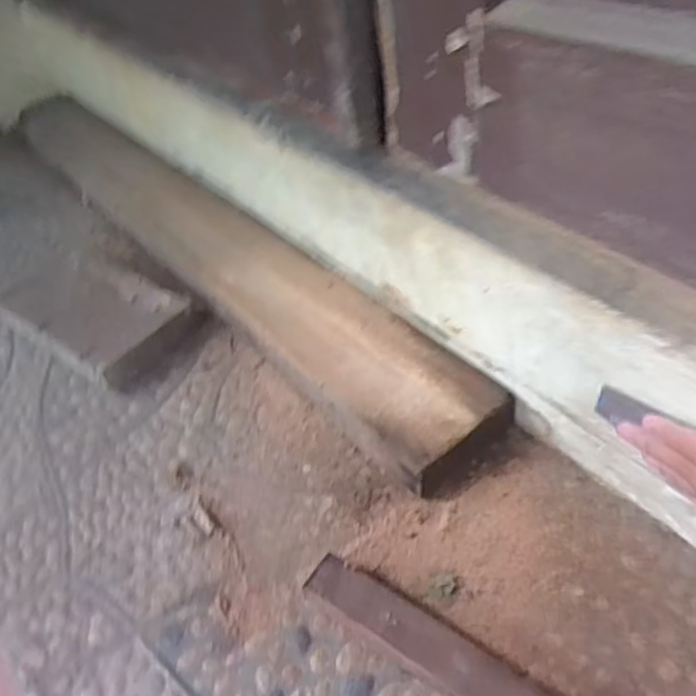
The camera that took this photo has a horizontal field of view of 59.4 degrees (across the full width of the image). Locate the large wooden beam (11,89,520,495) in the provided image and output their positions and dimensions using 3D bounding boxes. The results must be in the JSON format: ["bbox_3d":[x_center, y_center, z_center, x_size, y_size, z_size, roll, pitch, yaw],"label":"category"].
[{"bbox_3d":[-0.184,-0.134,0.685,0.101,0.048,0.842,-33,50,-24],"label":"large wooden beam"}]

